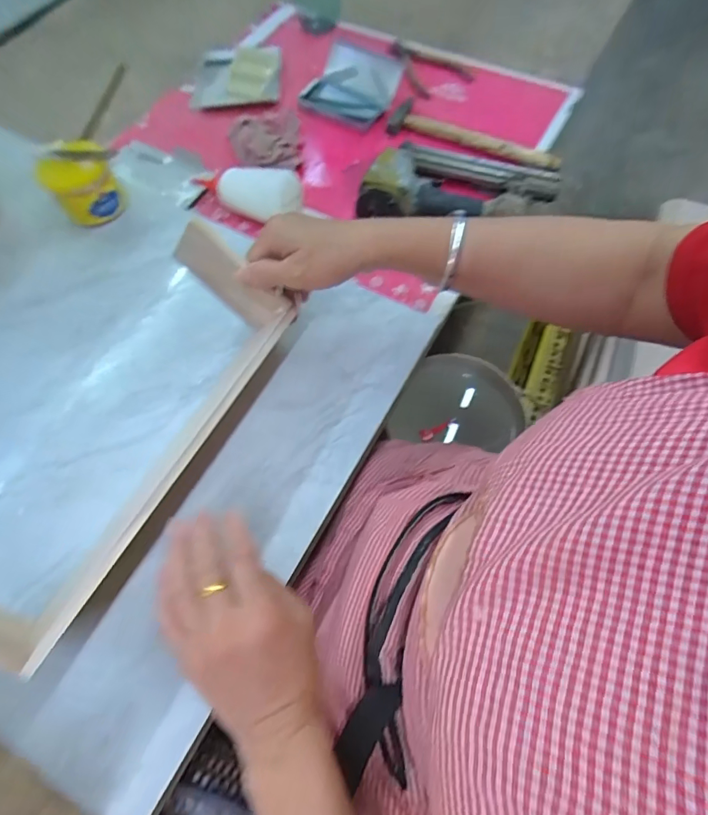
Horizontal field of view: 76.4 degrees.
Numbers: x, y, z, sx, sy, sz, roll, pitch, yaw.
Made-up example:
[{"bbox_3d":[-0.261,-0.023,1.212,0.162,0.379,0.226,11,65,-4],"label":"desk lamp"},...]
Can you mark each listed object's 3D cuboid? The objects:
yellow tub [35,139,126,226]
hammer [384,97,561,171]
[{"bbox_3d":[-0.330,-0.268,0.552,0.078,0.073,0.066,-35,68,-15],"label":"yellow tub"},{"bbox_3d":[0.171,-0.388,0.634,0.247,0.019,0.087,24,66,13],"label":"hammer"}]

